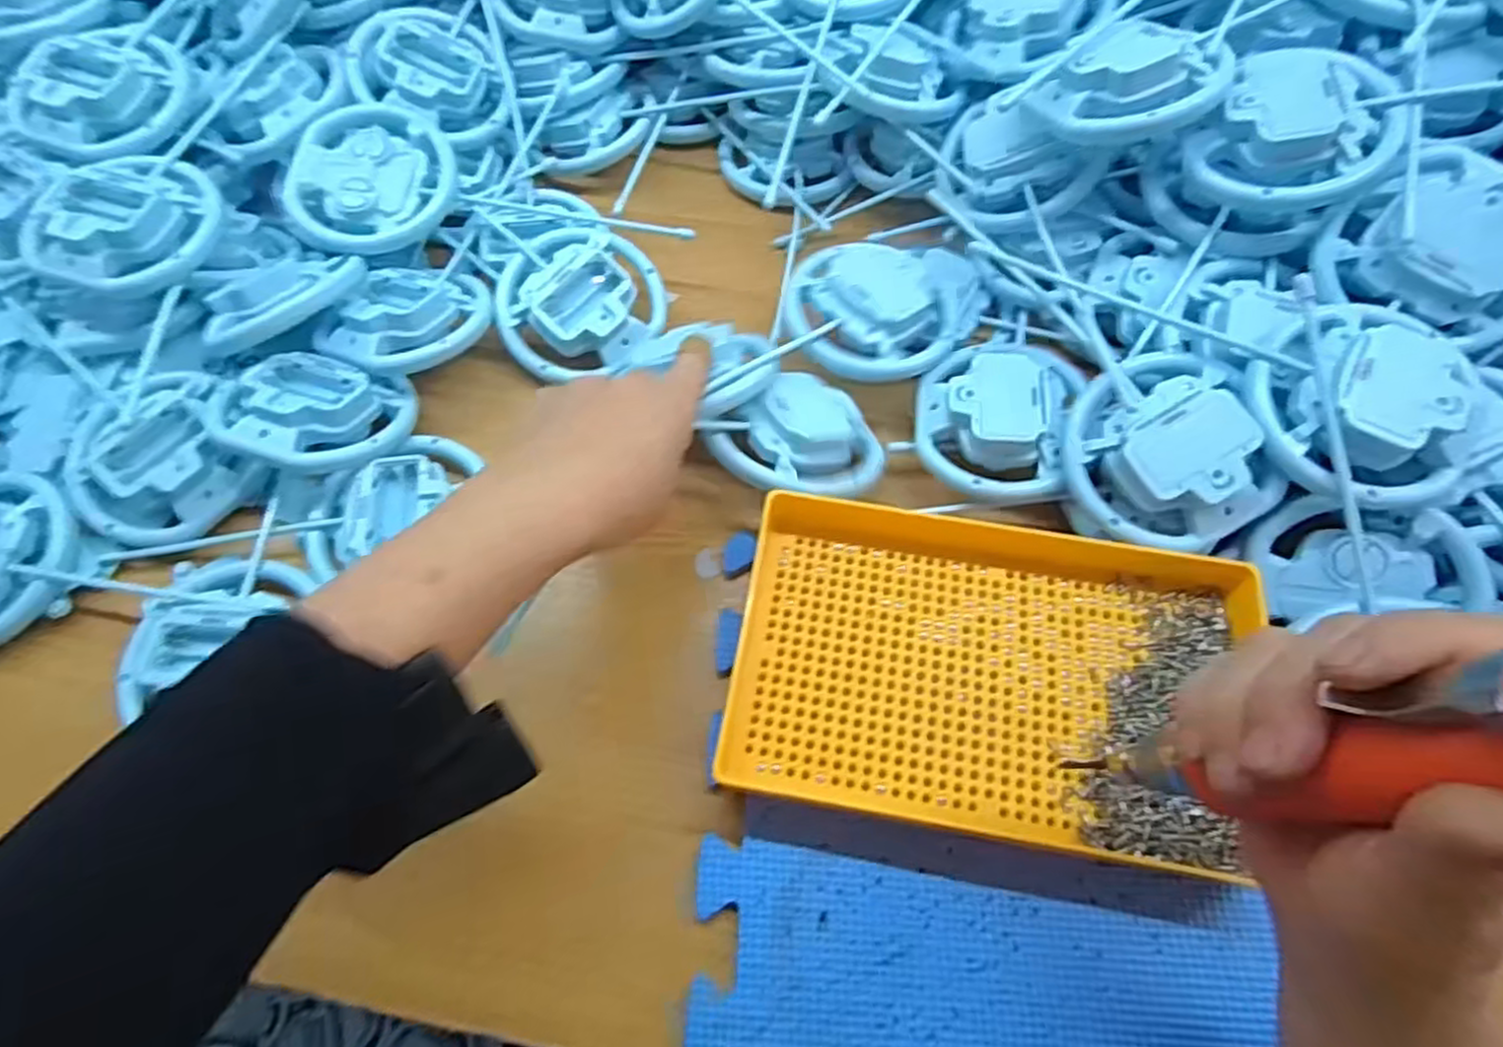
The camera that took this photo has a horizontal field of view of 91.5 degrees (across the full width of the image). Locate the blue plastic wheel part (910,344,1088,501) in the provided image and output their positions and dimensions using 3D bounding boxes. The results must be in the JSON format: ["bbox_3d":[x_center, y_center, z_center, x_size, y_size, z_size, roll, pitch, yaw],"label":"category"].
[{"bbox_3d":[0.135,-0.063,0.404,0.082,0.024,0.096,15,64,8],"label":"blue plastic wheel part"}]

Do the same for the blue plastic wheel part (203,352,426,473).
[{"bbox_3d":[-0.256,-0.063,0.418,0.105,0.041,0.076,2,63,1],"label":"blue plastic wheel part"}]

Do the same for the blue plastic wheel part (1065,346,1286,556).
[{"bbox_3d":[0.212,-0.042,0.370,0.089,0.031,0.099,-13,64,-6],"label":"blue plastic wheel part"}]

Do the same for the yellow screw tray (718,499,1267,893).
[{"bbox_3d":[0.115,0.068,0.359,0.239,0.032,0.154,10,64,5],"label":"yellow screw tray"}]

